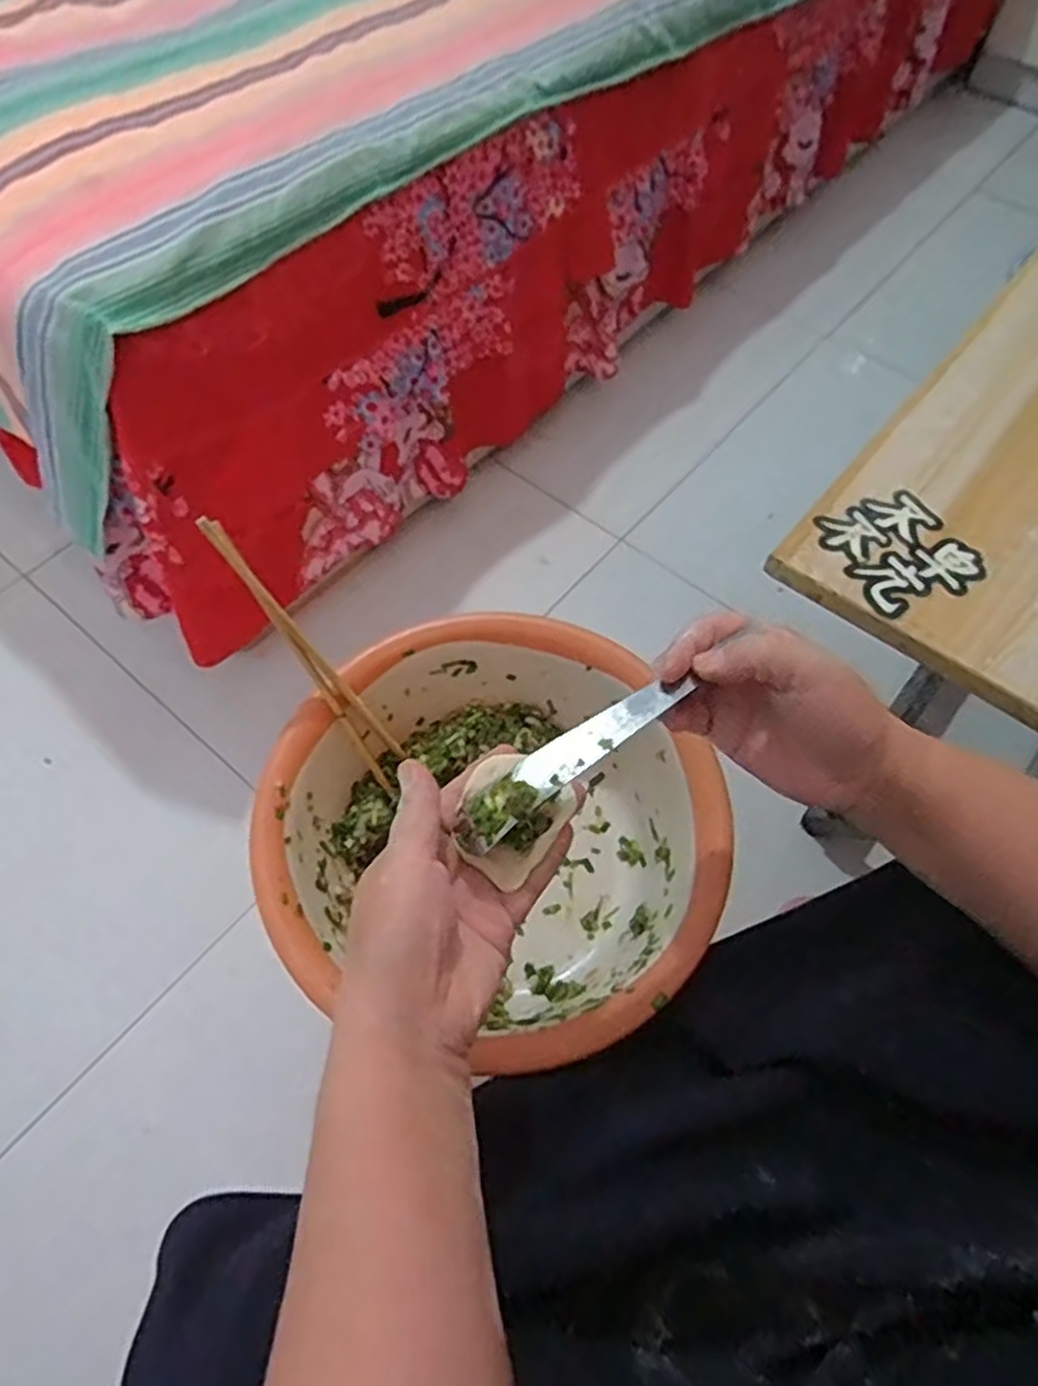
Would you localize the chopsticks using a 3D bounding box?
[{"bbox_3d":[-0.132,-0.020,0.493,0.020,0.217,0.029,20,58,45],"label":"chopsticks"}]

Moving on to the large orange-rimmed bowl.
[{"bbox_3d":[-0.019,0.102,0.522,0.274,0.113,0.283,0,62,0],"label":"large orange-rimmed bowl"}]

